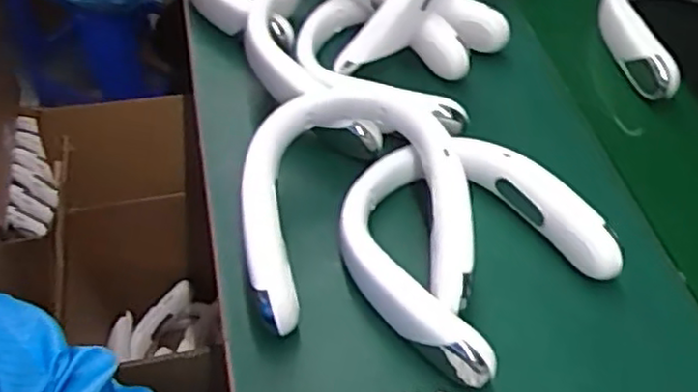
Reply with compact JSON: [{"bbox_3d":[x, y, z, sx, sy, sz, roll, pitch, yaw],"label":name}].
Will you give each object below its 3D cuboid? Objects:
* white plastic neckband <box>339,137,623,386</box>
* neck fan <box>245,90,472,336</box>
[{"bbox_3d":[0.099,0.037,0.602,0.203,0.053,0.198,-34,59,-24],"label":"white plastic neckband"},{"bbox_3d":[0.004,0.012,0.595,0.183,0.089,0.192,-8,52,-7],"label":"neck fan"}]

